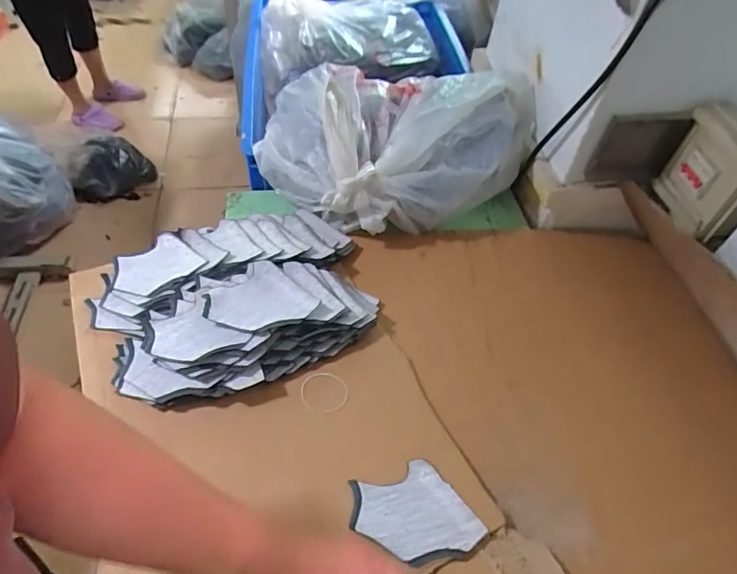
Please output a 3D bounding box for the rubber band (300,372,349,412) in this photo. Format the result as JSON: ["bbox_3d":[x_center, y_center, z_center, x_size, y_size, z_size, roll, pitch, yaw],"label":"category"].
[{"bbox_3d":[-0.056,0.134,0.631,0.060,0.004,0.054,-7,56,-9],"label":"rubber band"}]

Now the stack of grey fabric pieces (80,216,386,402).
[{"bbox_3d":[-0.206,-0.041,0.713,0.372,0.064,0.137,-20,55,-19],"label":"stack of grey fabric pieces"}]

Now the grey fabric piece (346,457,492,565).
[{"bbox_3d":[0.047,0.242,0.531,0.124,0.005,0.100,-11,47,-14],"label":"grey fabric piece"}]

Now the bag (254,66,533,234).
[{"bbox_3d":[0.035,-0.235,0.836,0.450,0.182,0.302,11,51,5],"label":"bag"}]

